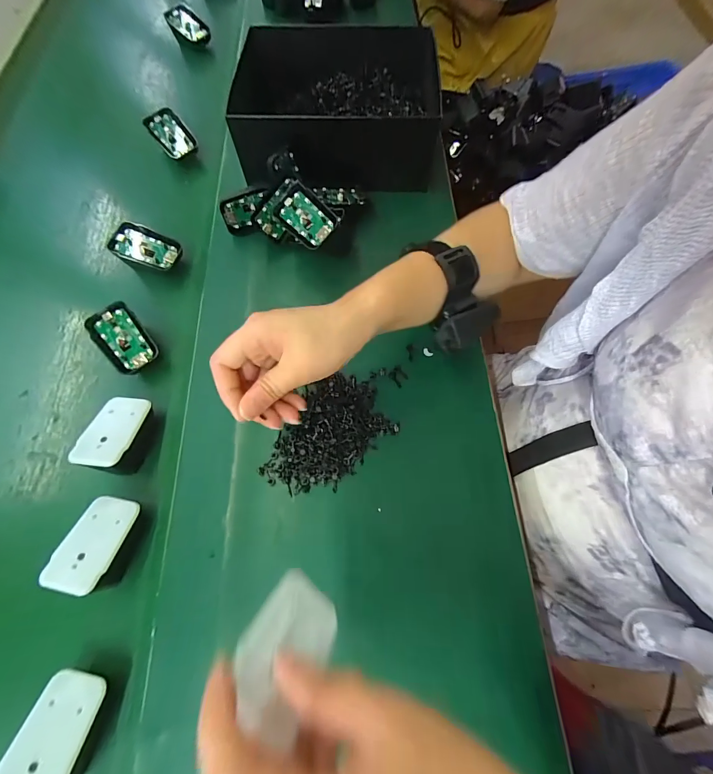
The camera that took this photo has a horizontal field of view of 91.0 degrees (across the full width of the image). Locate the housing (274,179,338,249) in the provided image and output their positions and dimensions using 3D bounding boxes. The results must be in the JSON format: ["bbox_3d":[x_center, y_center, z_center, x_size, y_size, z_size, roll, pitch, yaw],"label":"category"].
[{"bbox_3d":[-0.057,-0.181,0.369,0.043,0.010,0.076,-43,78,9],"label":"housing"}]

